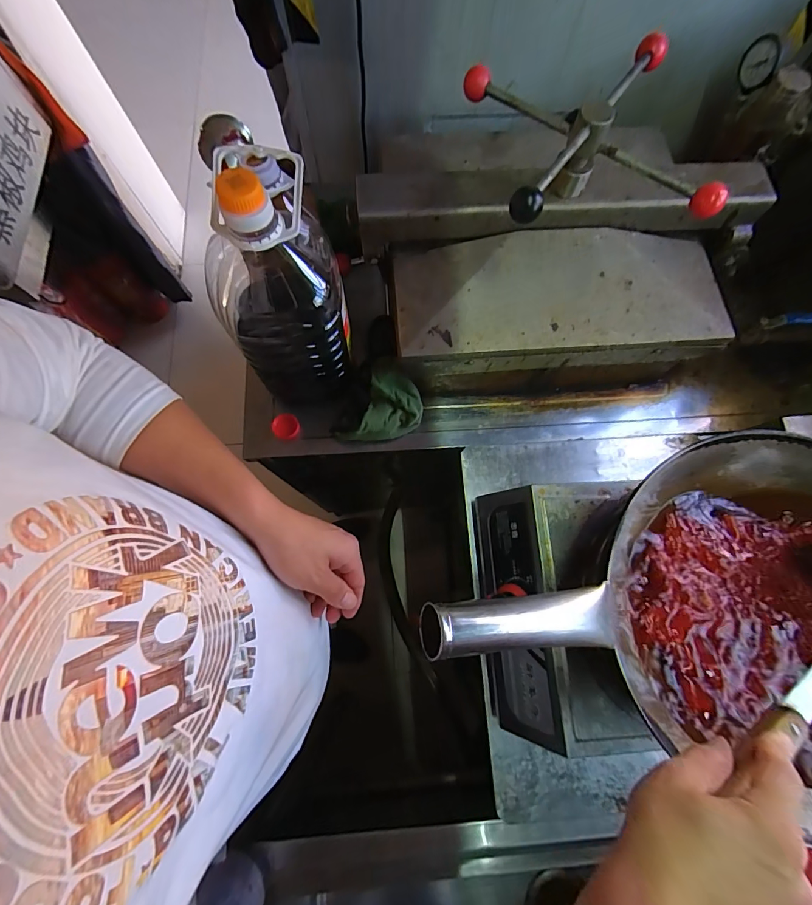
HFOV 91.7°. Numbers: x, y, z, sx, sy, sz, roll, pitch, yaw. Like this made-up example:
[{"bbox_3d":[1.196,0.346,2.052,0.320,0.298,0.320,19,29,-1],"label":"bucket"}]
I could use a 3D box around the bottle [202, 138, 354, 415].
[{"bbox_3d":[-0.155,-0.185,0.502,0.147,0.327,0.129,-6,75,-3],"label":"bottle"}]

